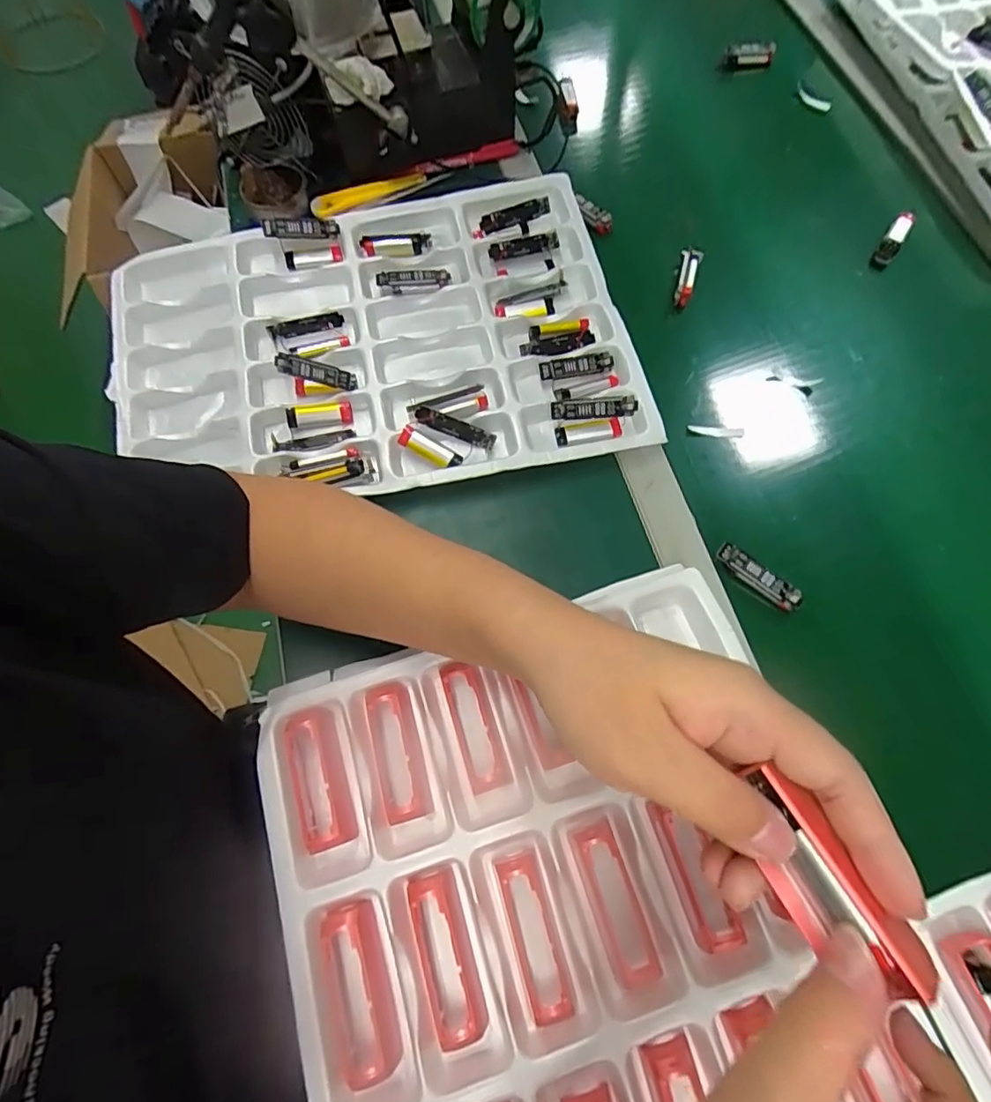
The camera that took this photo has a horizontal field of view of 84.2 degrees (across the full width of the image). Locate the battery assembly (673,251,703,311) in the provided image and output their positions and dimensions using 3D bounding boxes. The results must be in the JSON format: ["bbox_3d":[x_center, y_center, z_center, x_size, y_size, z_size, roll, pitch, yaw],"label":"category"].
[{"bbox_3d":[0.185,-0.264,0.532,0.019,0.017,0.061,16,70,7],"label":"battery assembly"}]

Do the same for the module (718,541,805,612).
[{"bbox_3d":[0.201,0.020,0.419,0.068,0.010,0.017,39,74,14],"label":"module"}]

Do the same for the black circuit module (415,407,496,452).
[{"bbox_3d":[-0.034,-0.103,0.458,0.068,0.012,0.010,22,70,-6],"label":"black circuit module"}]

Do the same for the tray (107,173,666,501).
[{"bbox_3d":[-0.116,-0.190,0.501,0.462,0.035,0.318,-9,69,-2],"label":"tray"}]

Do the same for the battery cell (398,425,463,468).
[{"bbox_3d":[-0.054,-0.085,0.448,0.053,0.016,0.014,27,72,11],"label":"battery cell"}]

